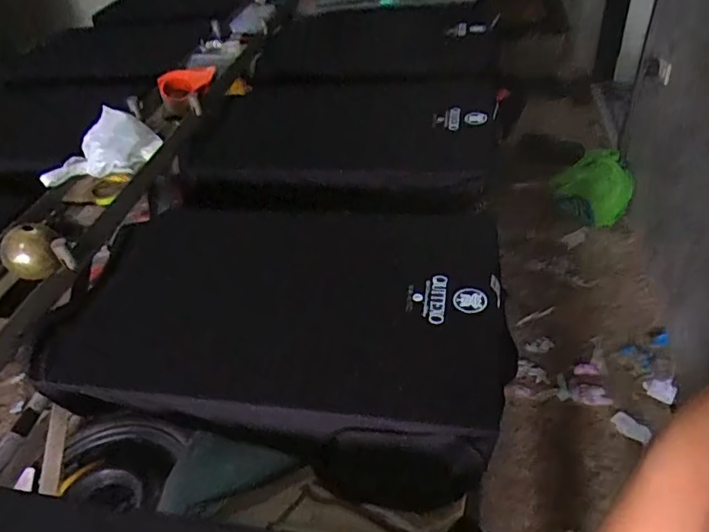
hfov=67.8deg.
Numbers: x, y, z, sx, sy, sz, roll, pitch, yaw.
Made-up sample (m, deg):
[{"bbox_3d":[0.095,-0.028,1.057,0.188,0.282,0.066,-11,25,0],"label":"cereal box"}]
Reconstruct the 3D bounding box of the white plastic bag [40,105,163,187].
[{"bbox_3d":[-0.502,-0.232,1.043,0.222,0.119,0.082,-23,44,-17],"label":"white plastic bag"}]

